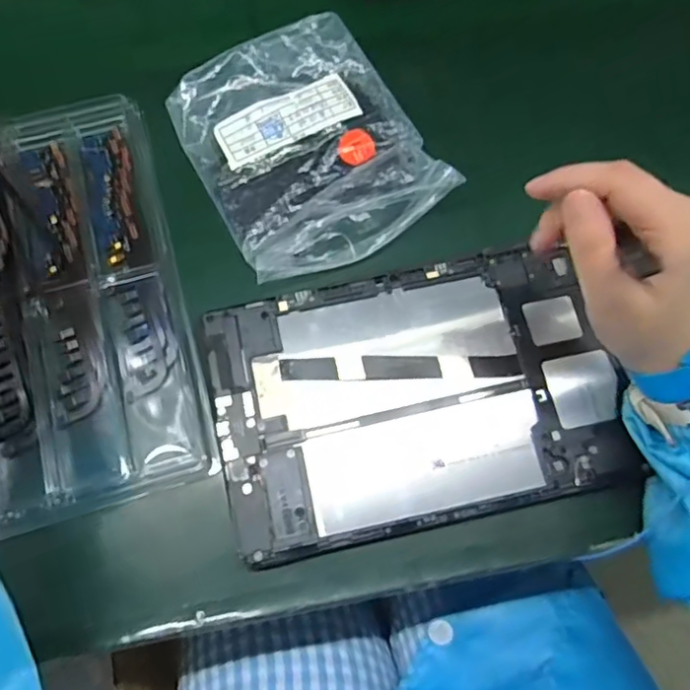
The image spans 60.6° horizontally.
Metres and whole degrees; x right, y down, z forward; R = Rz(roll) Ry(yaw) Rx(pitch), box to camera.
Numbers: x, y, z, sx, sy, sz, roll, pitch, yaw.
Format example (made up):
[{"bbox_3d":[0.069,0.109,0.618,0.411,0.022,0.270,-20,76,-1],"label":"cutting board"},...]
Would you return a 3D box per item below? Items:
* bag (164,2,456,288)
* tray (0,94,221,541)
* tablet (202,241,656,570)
[{"bbox_3d":[-0.025,-0.134,0.393,0.140,0.029,0.165,-27,72,-10],"label":"bag"},{"bbox_3d":[-0.181,-0.031,0.366,0.153,0.017,0.267,-16,74,-6],"label":"tray"},{"bbox_3d":[0.040,0.026,0.342,0.224,0.013,0.148,-12,73,-5],"label":"tablet"}]

